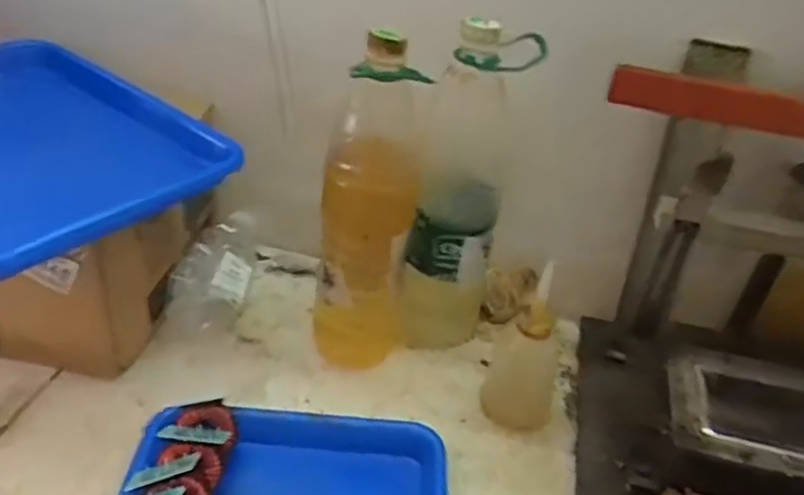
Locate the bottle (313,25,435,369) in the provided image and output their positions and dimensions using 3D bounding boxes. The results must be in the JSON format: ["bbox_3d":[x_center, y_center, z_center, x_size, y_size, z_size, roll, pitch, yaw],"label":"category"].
[{"bbox_3d":[-0.027,-0.034,0.600,0.082,0.277,0.071,4,36,-4],"label":"bottle"}]

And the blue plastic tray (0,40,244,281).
[{"bbox_3d":[-0.326,-0.093,0.598,0.323,0.034,0.240,30,42,29],"label":"blue plastic tray"}]

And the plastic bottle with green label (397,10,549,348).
[{"bbox_3d":[0.052,-0.037,0.646,0.088,0.320,0.081,6,36,-2],"label":"plastic bottle with green label"}]

